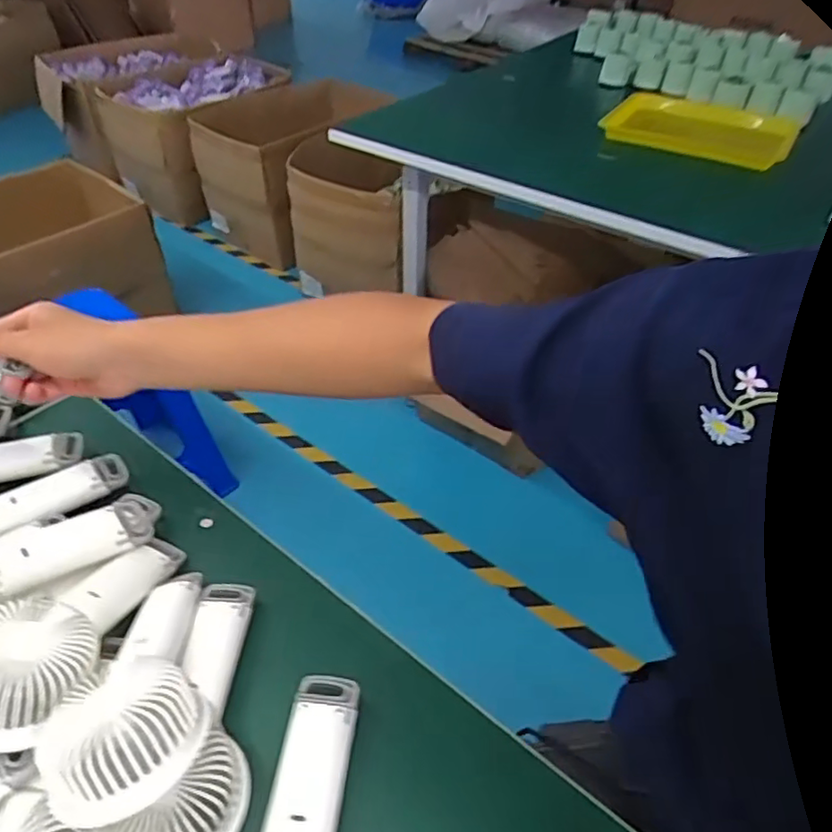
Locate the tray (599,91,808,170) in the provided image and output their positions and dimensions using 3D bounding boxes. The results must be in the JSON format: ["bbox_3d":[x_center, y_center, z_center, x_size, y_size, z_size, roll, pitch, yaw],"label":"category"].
[{"bbox_3d":[0.577,-0.584,1.231,0.338,0.027,0.304,22,48,20],"label":"tray"}]

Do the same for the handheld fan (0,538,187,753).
[{"bbox_3d":[-0.234,0.139,0.423,0.088,0.054,0.179,12,21,11],"label":"handheld fan"}]

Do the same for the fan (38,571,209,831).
[{"bbox_3d":[-0.173,0.159,0.396,0.083,0.033,0.181,-5,27,-6],"label":"fan"}]

